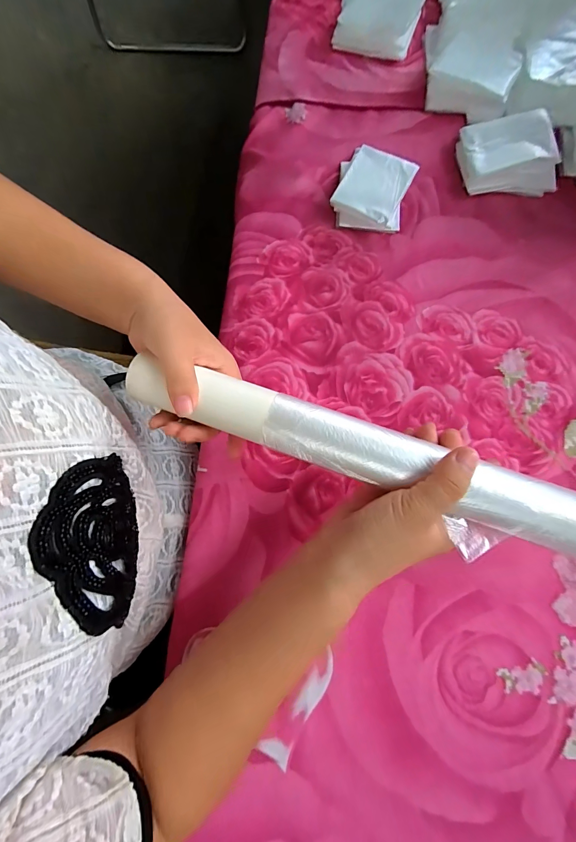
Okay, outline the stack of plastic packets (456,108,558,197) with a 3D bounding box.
[{"bbox_3d":[0.231,-0.279,0.351,0.091,0.035,0.068,-2,80,0],"label":"stack of plastic packets"}]

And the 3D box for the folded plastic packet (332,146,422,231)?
[{"bbox_3d":[0.089,-0.245,0.351,0.075,0.027,0.081,14,80,3],"label":"folded plastic packet"}]

